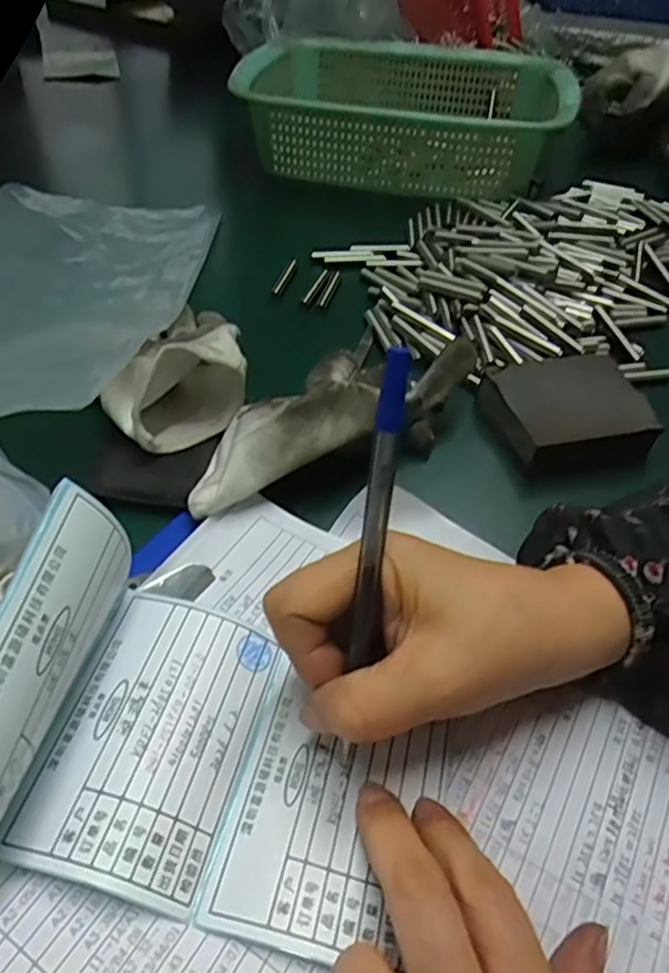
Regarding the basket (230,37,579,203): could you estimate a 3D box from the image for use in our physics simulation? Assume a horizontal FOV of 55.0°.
[{"bbox_3d":[0.062,-0.341,0.594,0.270,0.084,0.209,15,48,10],"label":"basket"}]

